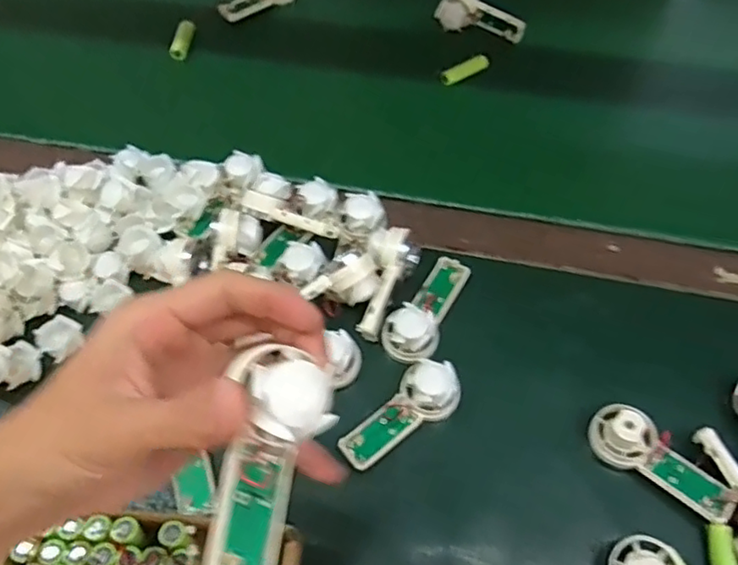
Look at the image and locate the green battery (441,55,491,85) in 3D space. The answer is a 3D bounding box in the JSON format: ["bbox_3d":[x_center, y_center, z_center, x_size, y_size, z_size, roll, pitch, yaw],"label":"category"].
[{"bbox_3d":[0.096,-0.217,0.627,0.053,0.014,0.015,-25,61,-13],"label":"green battery"}]

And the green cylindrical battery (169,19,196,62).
[{"bbox_3d":[-0.197,-0.256,0.652,0.018,0.015,0.050,4,59,4],"label":"green cylindrical battery"}]

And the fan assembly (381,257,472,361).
[{"bbox_3d":[0.044,0.015,0.463,0.038,0.026,0.094,25,62,16],"label":"fan assembly"}]

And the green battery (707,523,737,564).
[{"bbox_3d":[0.218,0.175,0.377,0.015,0.010,0.049,4,59,4],"label":"green battery"}]

